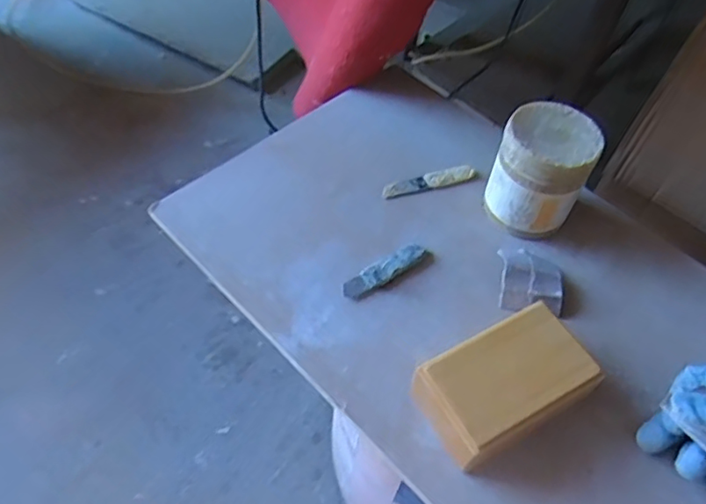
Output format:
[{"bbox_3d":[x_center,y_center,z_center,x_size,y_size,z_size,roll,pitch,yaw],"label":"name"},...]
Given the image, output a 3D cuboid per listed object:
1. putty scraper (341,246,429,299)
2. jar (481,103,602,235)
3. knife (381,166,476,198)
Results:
[{"bbox_3d":[0.031,0.017,0.537,0.090,0.010,0.022,-26,59,-19],"label":"putty scraper"},{"bbox_3d":[0.178,-0.074,0.552,0.081,0.104,0.079,1,54,-1],"label":"jar"},{"bbox_3d":[0.080,-0.075,0.608,0.102,0.005,0.020,-16,56,-13],"label":"knife"}]

